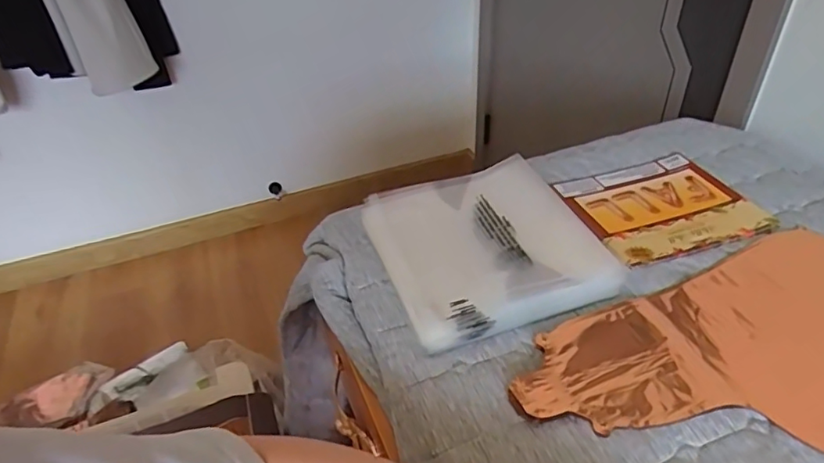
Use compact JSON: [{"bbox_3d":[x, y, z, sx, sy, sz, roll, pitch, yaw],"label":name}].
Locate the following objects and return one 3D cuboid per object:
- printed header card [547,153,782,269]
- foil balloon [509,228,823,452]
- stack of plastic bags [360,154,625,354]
[{"bbox_3d":[0.294,-0.032,0.653,0.199,0.007,0.167,-14,39,-12],"label":"printed header card"},{"bbox_3d":[0.307,0.098,0.478,0.440,0.013,0.201,-15,39,-14],"label":"foil balloon"},{"bbox_3d":[0.076,0.007,0.594,0.219,0.038,0.227,-15,39,-14],"label":"stack of plastic bags"}]

